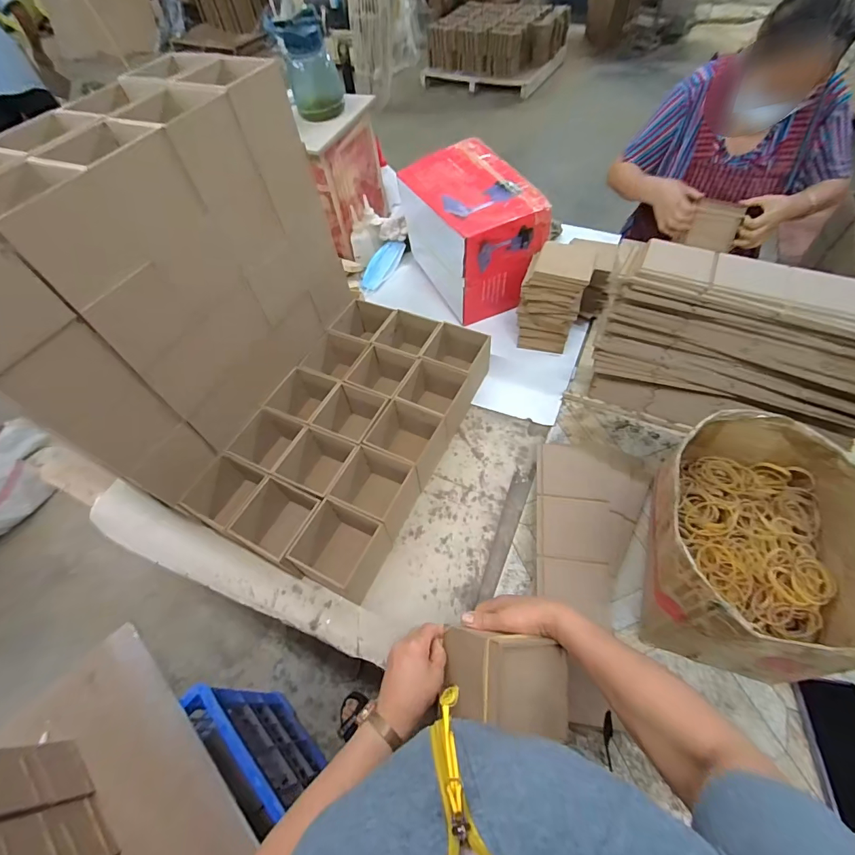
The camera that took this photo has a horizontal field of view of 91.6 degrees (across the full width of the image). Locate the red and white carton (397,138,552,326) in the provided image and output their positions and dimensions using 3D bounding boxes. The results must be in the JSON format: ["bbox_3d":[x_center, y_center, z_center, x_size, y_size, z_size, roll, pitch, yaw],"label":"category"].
[{"bbox_3d":[0.104,-0.468,1.011,0.222,0.249,0.328,-29,60,-14],"label":"red and white carton"}]

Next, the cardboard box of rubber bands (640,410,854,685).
[{"bbox_3d":[0.452,0.164,0.588,0.255,0.198,0.303,12,59,12],"label":"cardboard box of rubber bands"}]

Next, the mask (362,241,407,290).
[{"bbox_3d":[-0.130,-0.455,1.165,0.062,0.046,0.173,24,62,18],"label":"mask"}]

